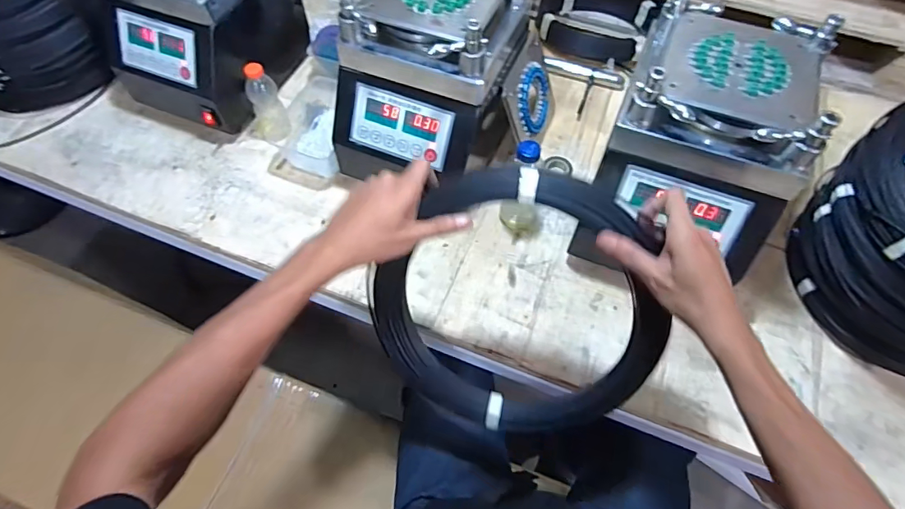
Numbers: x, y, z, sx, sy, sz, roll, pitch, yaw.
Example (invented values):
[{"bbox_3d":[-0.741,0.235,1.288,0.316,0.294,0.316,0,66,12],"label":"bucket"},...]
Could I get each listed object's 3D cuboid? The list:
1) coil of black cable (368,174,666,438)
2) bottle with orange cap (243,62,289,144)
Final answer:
[{"bbox_3d":[0.068,0.062,0.524,0.314,0.313,0.042,13,26,5],"label":"coil of black cable"},{"bbox_3d":[-0.326,-0.262,0.823,0.059,0.140,0.047,-30,65,-15],"label":"bottle with orange cap"}]

